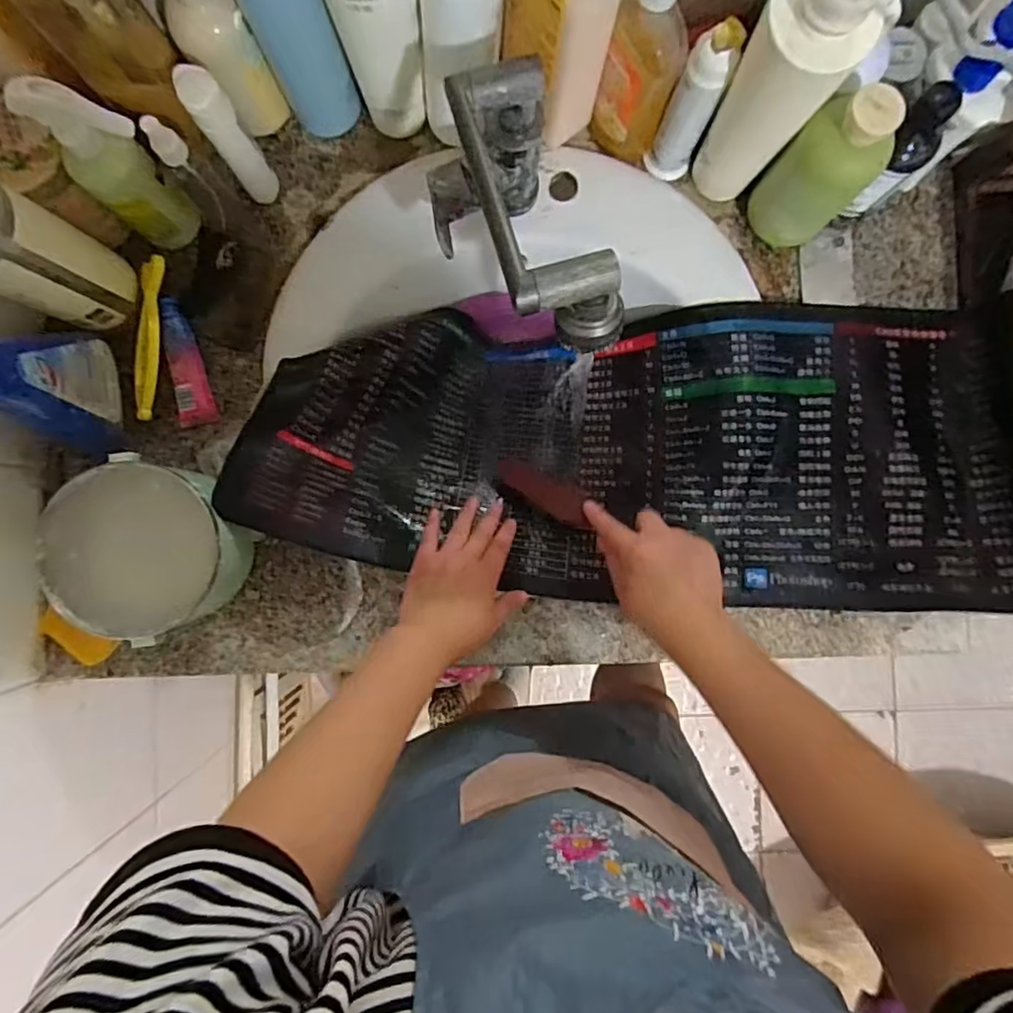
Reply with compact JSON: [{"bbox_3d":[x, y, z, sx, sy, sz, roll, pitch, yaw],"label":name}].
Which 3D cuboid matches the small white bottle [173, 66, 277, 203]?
[{"bbox_3d":[-0.230,-0.309,0.522,0.031,0.142,0.037,-35,89,-2],"label":"small white bottle"}]

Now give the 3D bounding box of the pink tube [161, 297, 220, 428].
[{"bbox_3d":[-0.303,-0.137,0.578,0.035,0.021,0.115,-8,88,-1],"label":"pink tube"}]

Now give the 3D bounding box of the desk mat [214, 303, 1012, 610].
[{"bbox_3d":[0.127,-0.058,0.597,0.701,0.146,0.280,4,88,1],"label":"desk mat"}]

